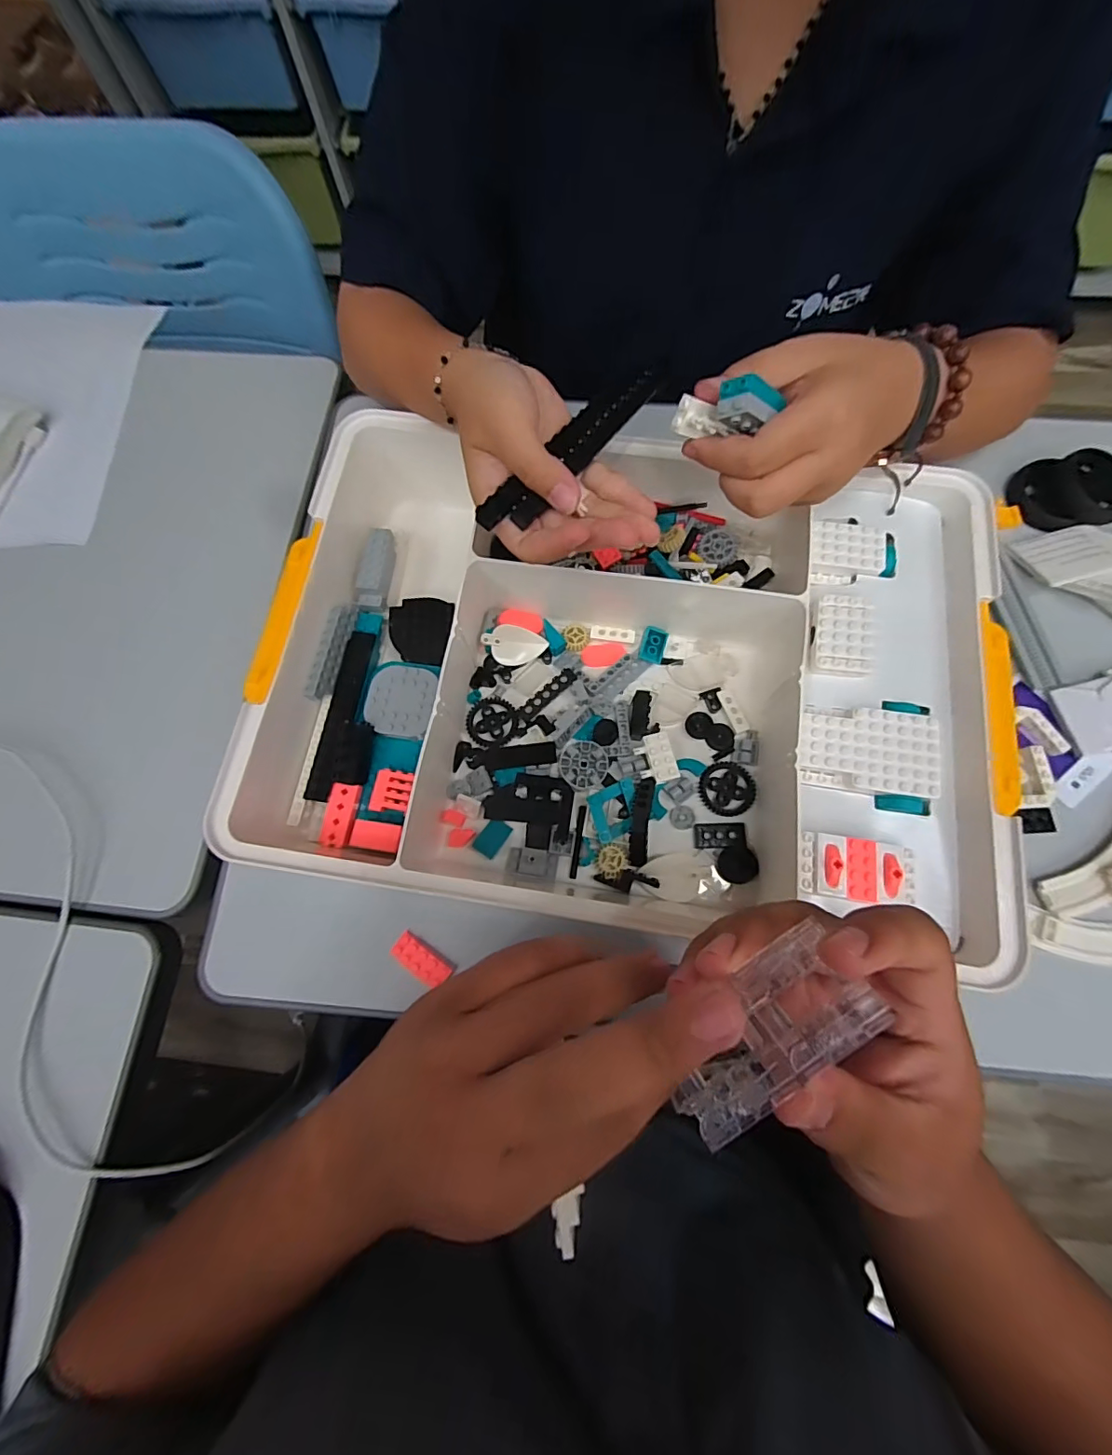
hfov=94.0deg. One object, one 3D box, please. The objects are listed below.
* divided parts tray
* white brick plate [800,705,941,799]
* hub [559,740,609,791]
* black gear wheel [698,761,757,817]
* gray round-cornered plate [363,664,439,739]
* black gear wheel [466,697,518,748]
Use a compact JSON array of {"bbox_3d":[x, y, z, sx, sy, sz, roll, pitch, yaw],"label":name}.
[{"bbox_3d":[0.043,-0.041,0.335,0.429,0.071,0.312,8,75,4],"label":"divided parts tray"},{"bbox_3d":[0.177,0.012,0.296,0.074,0.012,0.046,8,75,4],"label":"white brick plate"},{"bbox_3d":[0.018,0.025,0.339,0.031,0.007,0.031,-1,74,2],"label":"hub"},{"bbox_3d":[0.114,0.041,0.343,0.036,0.004,0.035,-1,74,2],"label":"black gear wheel"},{"bbox_3d":[-0.102,-0.017,0.340,0.043,0.010,0.047,11,75,5],"label":"gray round-cornered plate"},{"bbox_3d":[-0.045,-0.004,0.359,0.034,0.004,0.033,-1,74,2],"label":"black gear wheel"}]

